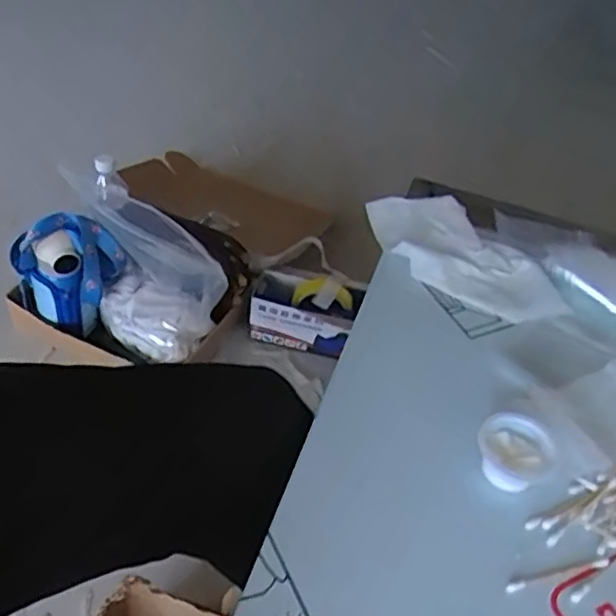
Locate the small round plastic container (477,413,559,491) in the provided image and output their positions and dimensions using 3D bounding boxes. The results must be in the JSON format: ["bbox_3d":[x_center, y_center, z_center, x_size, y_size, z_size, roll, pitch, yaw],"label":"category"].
[{"bbox_3d":[0.142,0.099,0.448,0.042,0.028,0.049,-17,50,-21],"label":"small round plastic container"}]

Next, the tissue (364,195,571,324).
[{"bbox_3d":[0.138,-0.052,0.601,0.091,0.025,0.196,-34,58,-32],"label":"tissue"}]

